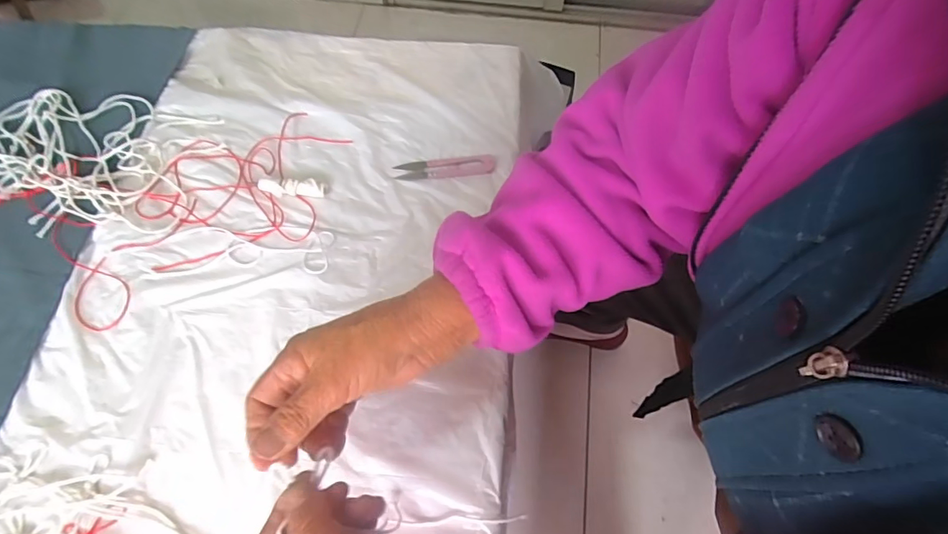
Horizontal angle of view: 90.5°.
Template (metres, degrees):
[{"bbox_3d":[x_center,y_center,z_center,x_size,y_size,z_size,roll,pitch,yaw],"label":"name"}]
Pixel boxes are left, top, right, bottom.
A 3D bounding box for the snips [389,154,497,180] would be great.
[{"bbox_3d":[-0.030,-0.103,0.487,0.101,0.004,0.022,-6,66,-2],"label":"snips"}]

